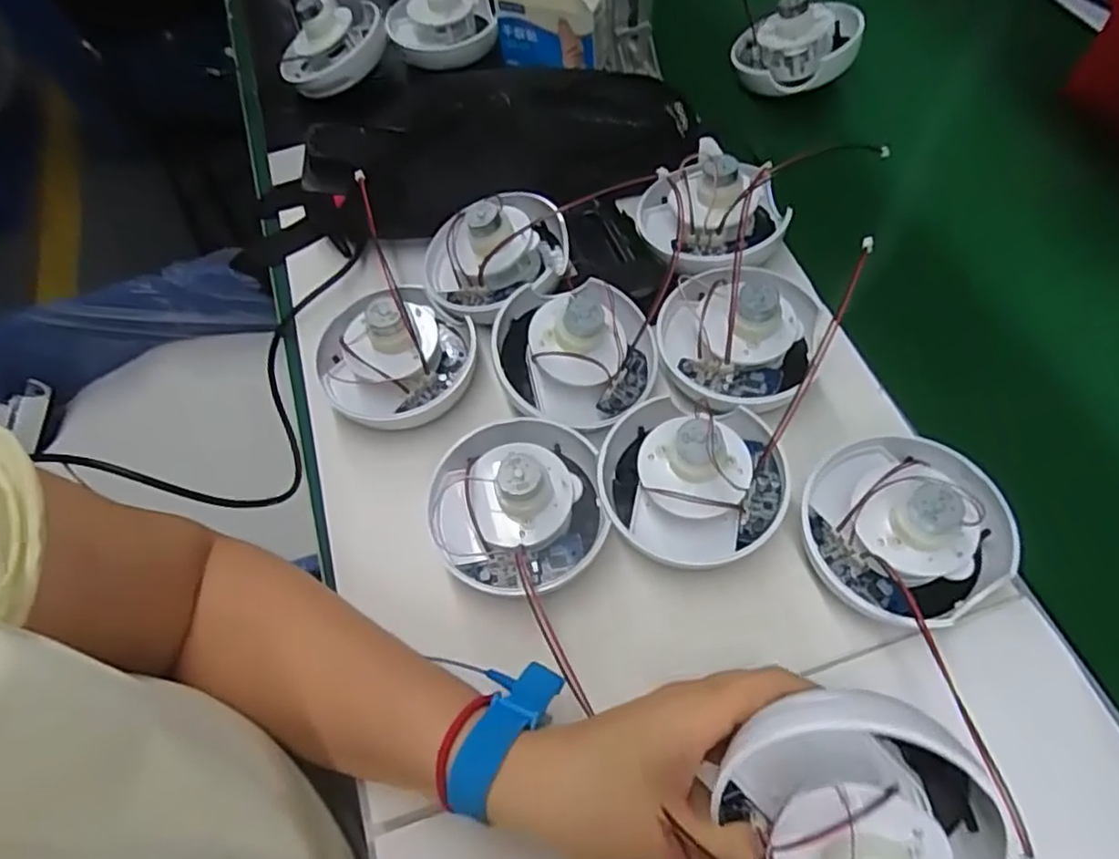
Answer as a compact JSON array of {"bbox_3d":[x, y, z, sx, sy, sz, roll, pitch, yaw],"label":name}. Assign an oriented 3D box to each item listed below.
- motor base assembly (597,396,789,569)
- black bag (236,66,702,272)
[{"bbox_3d":[0.076,0.023,0.386,0.105,0.060,0.098,-2,60,3],"label":"motor base assembly"},{"bbox_3d":[-0.085,-0.221,0.544,0.378,0.073,0.104,-13,60,-3],"label":"black bag"}]

